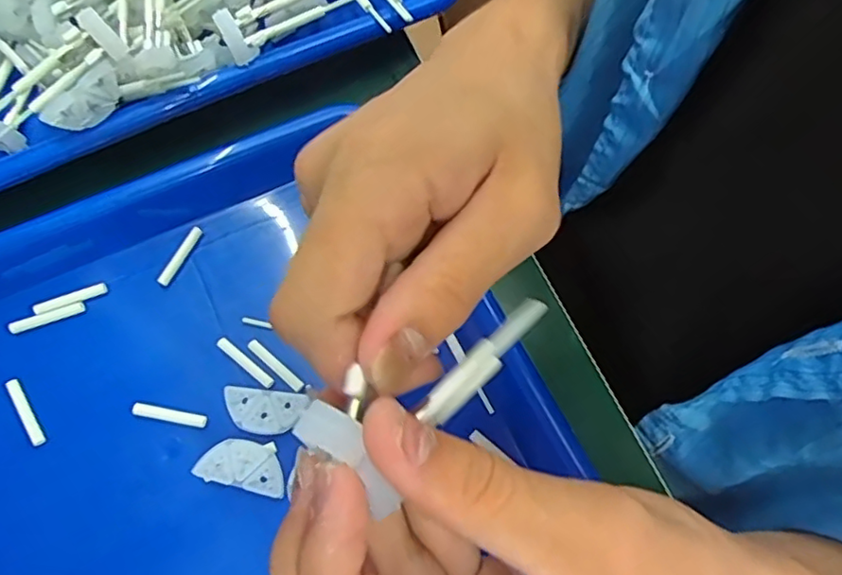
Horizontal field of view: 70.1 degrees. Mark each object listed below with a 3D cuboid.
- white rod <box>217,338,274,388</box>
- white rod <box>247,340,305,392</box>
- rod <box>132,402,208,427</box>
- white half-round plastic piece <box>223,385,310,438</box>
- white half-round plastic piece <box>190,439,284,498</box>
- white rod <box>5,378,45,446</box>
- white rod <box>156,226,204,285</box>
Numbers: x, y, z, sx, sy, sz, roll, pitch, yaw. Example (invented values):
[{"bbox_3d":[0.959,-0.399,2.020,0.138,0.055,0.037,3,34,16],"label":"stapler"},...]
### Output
[{"bbox_3d":[-0.084,0.035,0.287,0.034,0.004,0.006,37,73,10],"label":"white rod"},{"bbox_3d":[-0.070,0.037,0.288,0.034,0.004,0.006,40,74,11],"label":"white rod"},{"bbox_3d":[-0.117,0.059,0.278,0.034,0.004,0.006,9,71,1],"label":"rod"},{"bbox_3d":[-0.073,0.058,0.279,0.038,0.005,0.021,7,71,0],"label":"white half-round plastic piece"},{"bbox_3d":[-0.079,0.079,0.269,0.037,0.012,0.020,12,71,2],"label":"white half-round plastic piece"},{"bbox_3d":[-0.182,0.057,0.275,0.006,0.004,0.033,-31,75,-12],"label":"white rod"},{"bbox_3d":[-0.122,-0.016,0.305,0.006,0.004,0.034,27,72,7],"label":"white rod"}]

